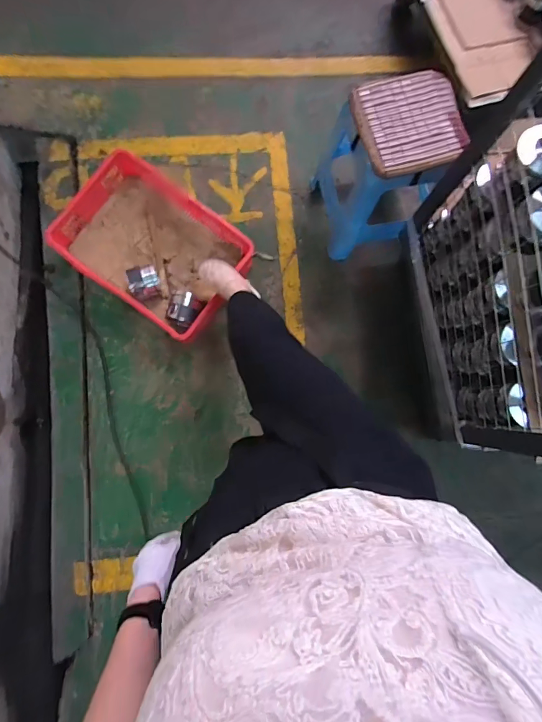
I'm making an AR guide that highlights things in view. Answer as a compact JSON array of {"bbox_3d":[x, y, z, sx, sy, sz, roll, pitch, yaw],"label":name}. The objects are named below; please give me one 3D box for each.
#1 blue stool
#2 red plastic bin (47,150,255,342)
[{"bbox_3d":[0.361,-0.604,1.254,0.331,0.474,0.325,-7,80,-1],"label":"blue stool"},{"bbox_3d":[-0.420,-0.402,1.374,0.628,0.143,0.432,35,82,5],"label":"red plastic bin"}]

